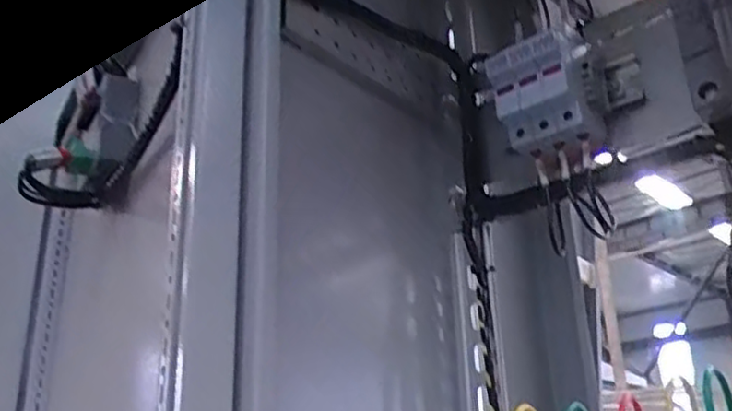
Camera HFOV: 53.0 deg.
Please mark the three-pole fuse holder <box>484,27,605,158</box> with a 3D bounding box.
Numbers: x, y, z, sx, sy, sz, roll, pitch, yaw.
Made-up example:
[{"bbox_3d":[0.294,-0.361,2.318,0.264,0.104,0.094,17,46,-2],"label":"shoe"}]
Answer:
[{"bbox_3d":[0.122,-0.076,0.501,0.060,0.072,0.055,-17,-26,35],"label":"three-pole fuse holder"}]

